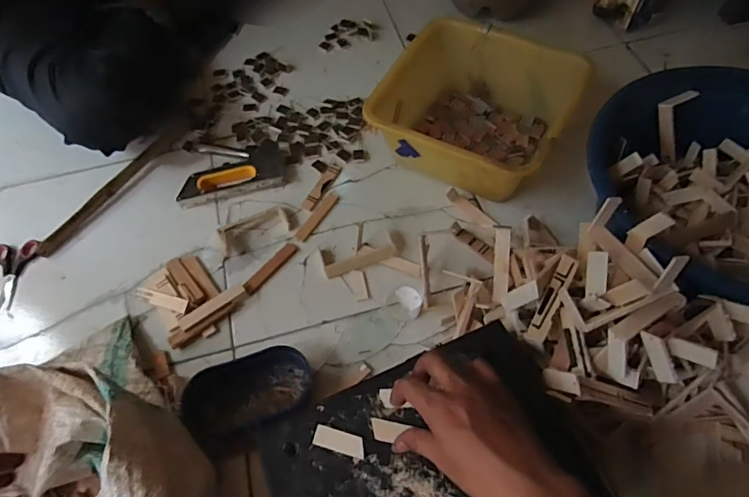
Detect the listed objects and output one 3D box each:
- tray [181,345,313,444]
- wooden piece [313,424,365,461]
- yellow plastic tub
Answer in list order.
[{"bbox_3d":[-0.156,0.177,0.620,0.156,0.040,0.087,-15,59,-6],"label":"tray"},{"bbox_3d":[-0.033,0.185,0.477,0.050,0.004,0.019,12,60,11],"label":"wooden piece"},{"bbox_3d":[0.158,-0.210,0.782,0.268,0.128,0.240,26,64,18],"label":"yellow plastic tub"}]

